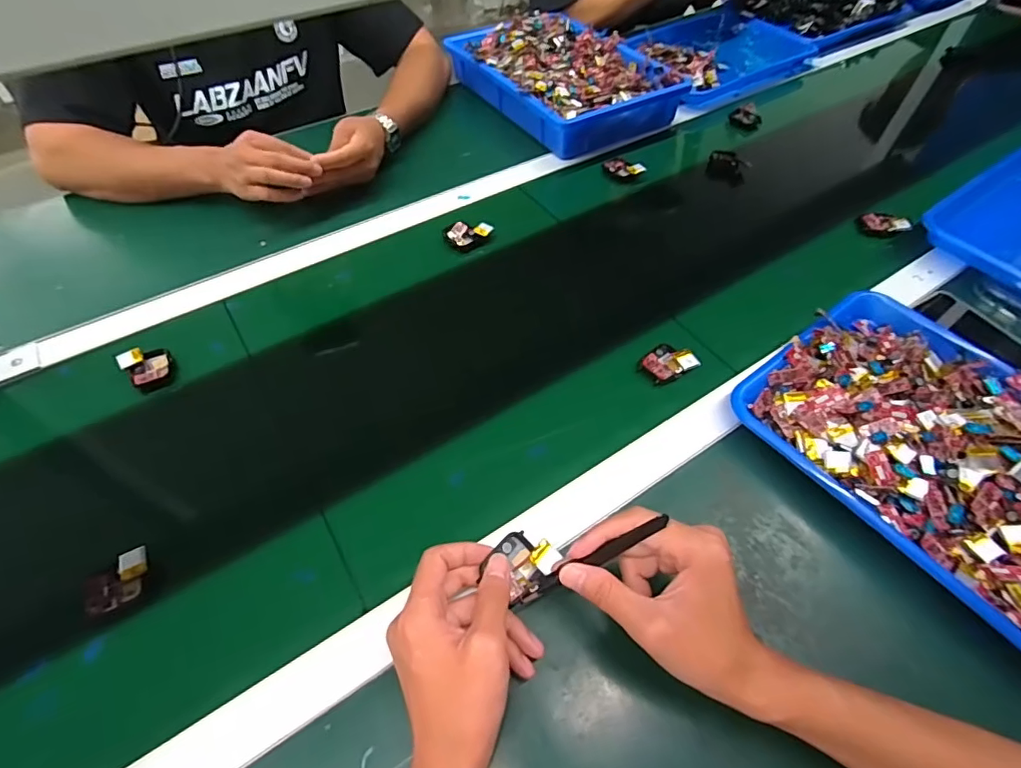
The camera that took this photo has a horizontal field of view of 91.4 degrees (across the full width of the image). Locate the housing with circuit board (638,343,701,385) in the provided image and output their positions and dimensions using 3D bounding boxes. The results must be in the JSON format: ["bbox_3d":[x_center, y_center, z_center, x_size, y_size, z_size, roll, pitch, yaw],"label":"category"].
[{"bbox_3d":[0.161,-0.022,0.511,0.052,0.014,0.043,-19,55,-14],"label":"housing with circuit board"}]

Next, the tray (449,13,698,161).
[{"bbox_3d":[0.081,-0.508,0.829,0.240,0.062,0.350,-27,57,-19],"label":"tray"}]

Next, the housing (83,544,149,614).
[{"bbox_3d":[-0.302,0.153,0.384,0.046,0.018,0.034,-23,56,-17],"label":"housing"}]

